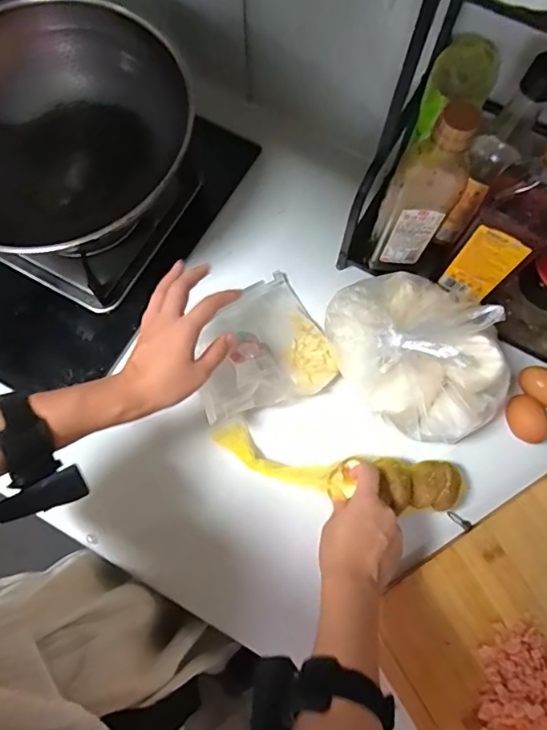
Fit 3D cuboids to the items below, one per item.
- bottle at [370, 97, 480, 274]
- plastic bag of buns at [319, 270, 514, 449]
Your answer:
[{"bbox_3d":[0.148,-0.170,0.500,0.064,0.225,0.043,8,74,2],"label":"bottle"},{"bbox_3d":[0.153,-0.014,0.530,0.129,0.111,0.190,-31,77,-9],"label":"plastic bag of buns"}]

